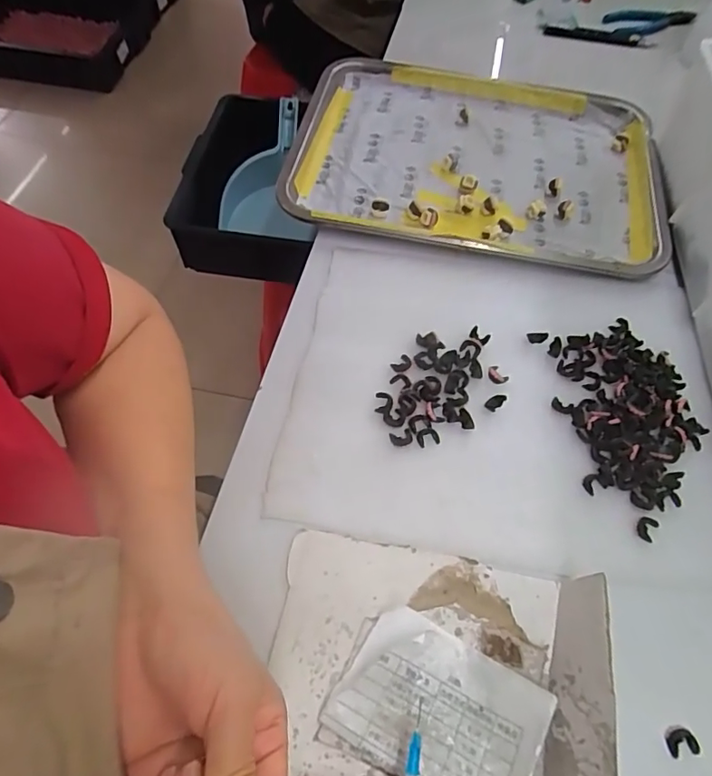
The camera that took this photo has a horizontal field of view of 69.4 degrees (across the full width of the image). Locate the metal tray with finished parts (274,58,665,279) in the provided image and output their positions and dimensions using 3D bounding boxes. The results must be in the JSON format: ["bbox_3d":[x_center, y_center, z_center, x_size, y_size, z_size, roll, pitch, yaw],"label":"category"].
[{"bbox_3d":[0.119,-0.231,0.511,0.339,0.024,0.269,12,60,5],"label":"metal tray with finished parts"}]

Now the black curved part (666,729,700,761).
[{"bbox_3d":[0.177,0.192,0.278,0.016,0.005,0.012,-6,60,-6],"label":"black curved part"}]

